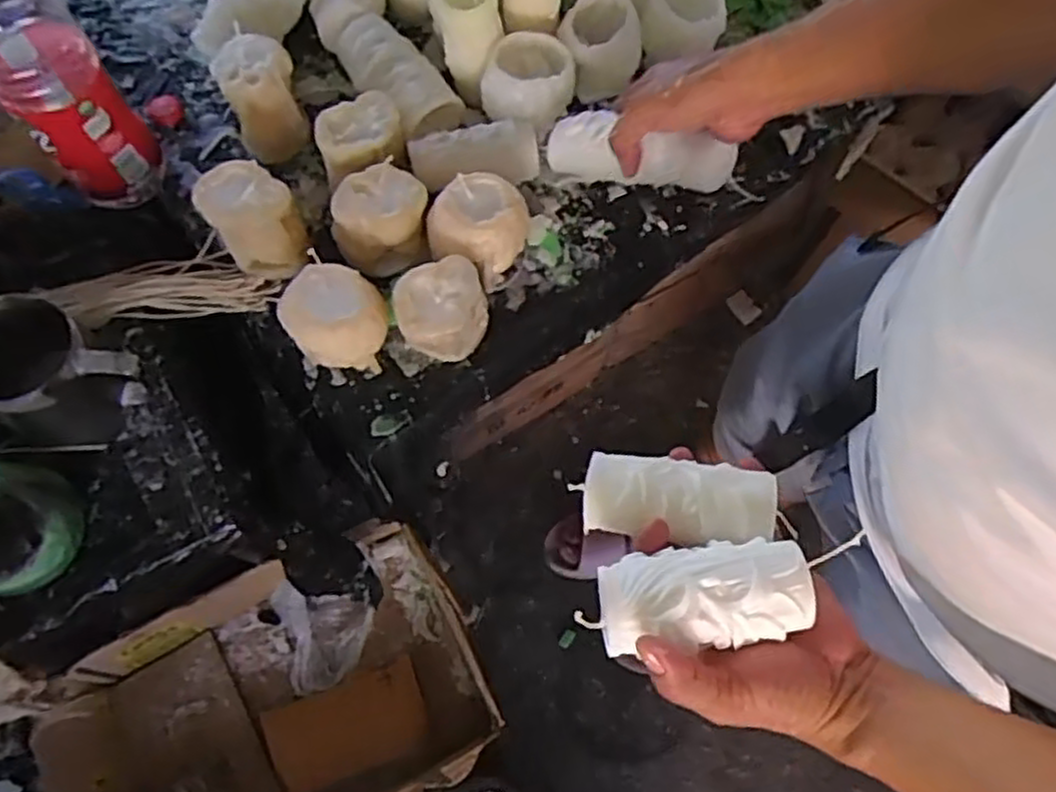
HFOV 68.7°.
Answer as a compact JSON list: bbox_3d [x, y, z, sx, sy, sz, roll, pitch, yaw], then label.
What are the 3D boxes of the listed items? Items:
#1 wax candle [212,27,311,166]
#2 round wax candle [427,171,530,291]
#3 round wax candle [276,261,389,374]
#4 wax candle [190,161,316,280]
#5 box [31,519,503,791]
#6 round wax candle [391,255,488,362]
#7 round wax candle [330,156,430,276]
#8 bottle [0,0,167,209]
[{"bbox_3d":[-0.238,-0.268,0.699,0.064,0.086,0.084,-24,73,-10],"label":"wax candle"},{"bbox_3d":[-0.040,-0.134,0.643,0.078,0.085,0.072,8,70,1],"label":"round wax candle"},{"bbox_3d":[-0.150,-0.058,0.613,0.072,0.088,0.068,1,70,-2],"label":"round wax candle"},{"bbox_3d":[-0.226,-0.143,0.645,0.064,0.081,0.069,1,70,-2],"label":"wax candle"},{"bbox_3d":[-0.342,0.408,1.005,0.539,0.164,0.341,-23,73,-9],"label":"box"},{"bbox_3d":[-0.066,-0.065,0.619,0.074,0.079,0.064,-14,71,-7],"label":"round wax candle"},{"bbox_3d":[-0.120,-0.145,0.645,0.063,0.076,0.072,42,74,12],"label":"round wax candle"},{"bbox_3d":[-0.377,-0.253,0.601,0.079,0.263,0.097,-37,76,-13],"label":"bottle"}]

